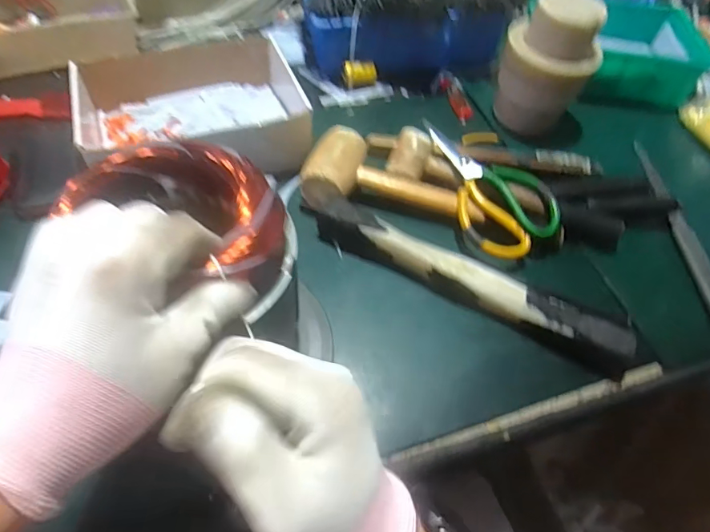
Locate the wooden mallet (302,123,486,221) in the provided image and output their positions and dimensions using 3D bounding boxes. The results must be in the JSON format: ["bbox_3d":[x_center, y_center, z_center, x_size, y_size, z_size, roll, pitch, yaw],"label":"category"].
[{"bbox_3d":[0.044,-0.098,0.537,0.203,0.055,0.098,8,54,2],"label":"wooden mallet"}]

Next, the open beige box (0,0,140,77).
[{"bbox_3d":[-0.461,-0.366,0.706,0.247,0.067,0.175,-19,57,-17],"label":"open beige box"}]

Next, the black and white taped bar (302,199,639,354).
[{"bbox_3d":[0.098,0.003,0.468,0.338,0.034,0.044,24,56,13],"label":"black and white taped bar"}]

